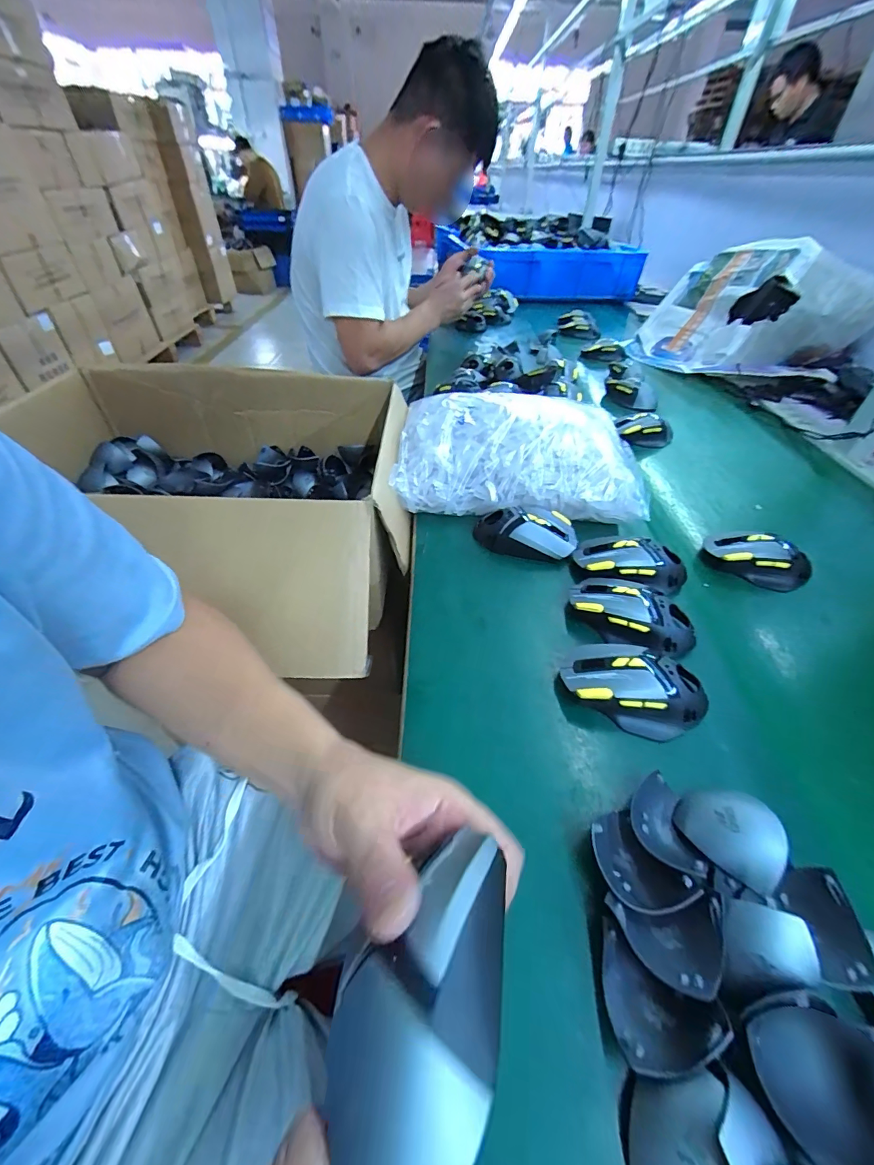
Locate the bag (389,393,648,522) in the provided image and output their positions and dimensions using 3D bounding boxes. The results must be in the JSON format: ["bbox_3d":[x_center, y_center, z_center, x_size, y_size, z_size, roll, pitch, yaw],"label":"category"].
[{"bbox_3d":[0.106,-0.176,0.582,0.307,0.095,0.224,3,45,2],"label":"bag"}]

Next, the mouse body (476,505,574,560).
[{"bbox_3d":[0.106,-0.061,0.508,0.115,0.041,0.061,11,46,10],"label":"mouse body"}]

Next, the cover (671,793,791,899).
[{"bbox_3d":[0.197,0.165,0.283,0.058,0.020,0.053,14,53,45],"label":"cover"}]

